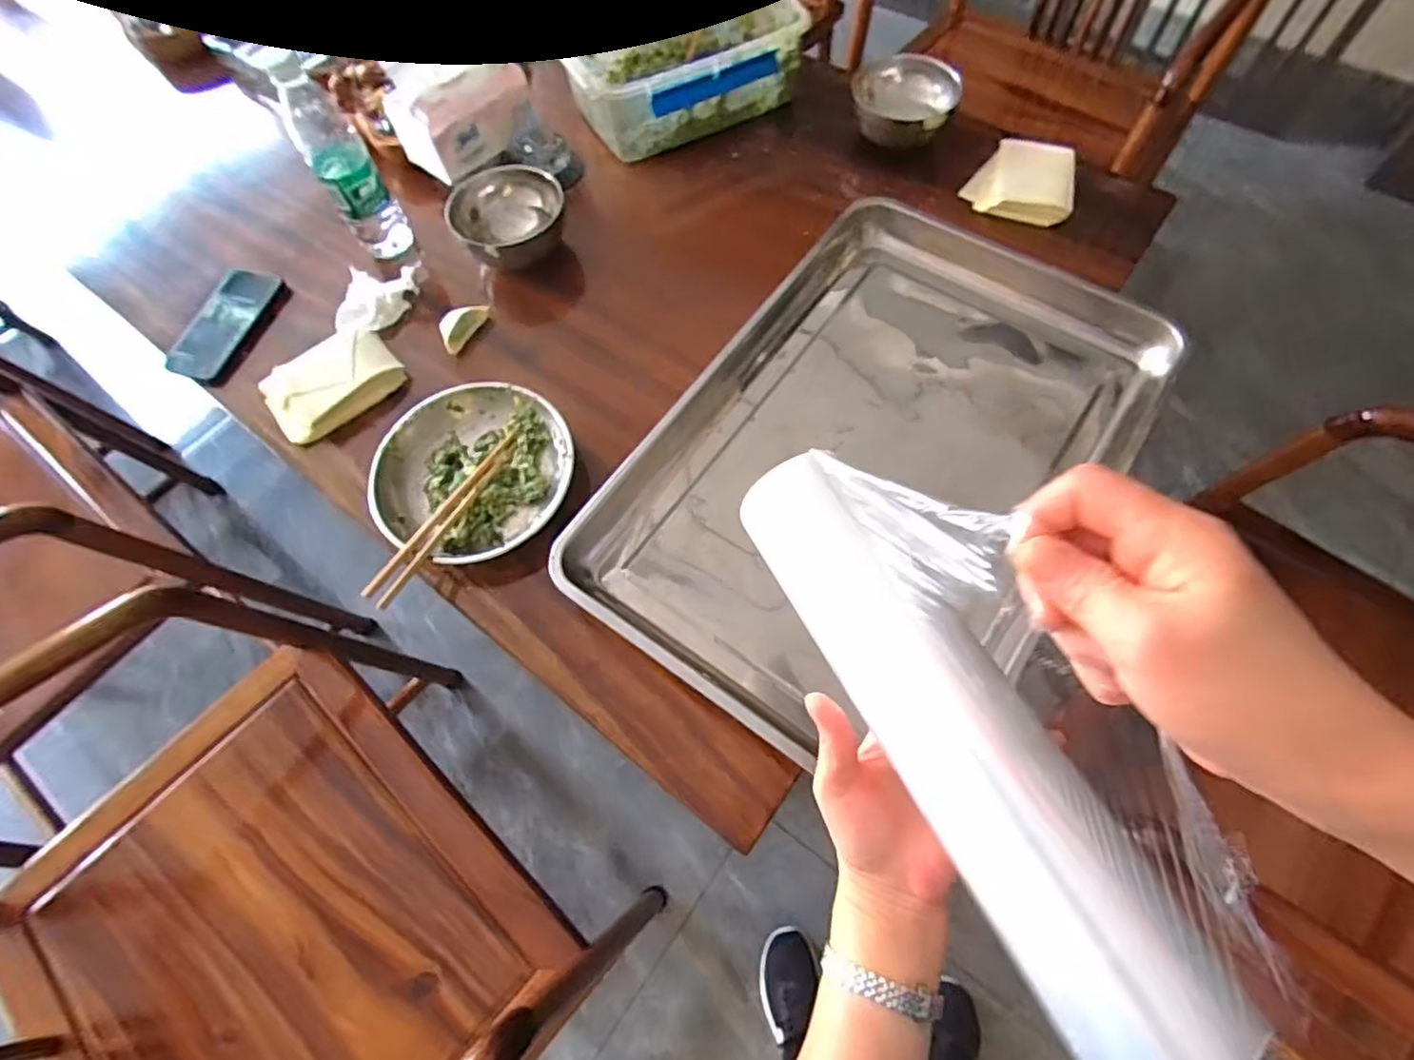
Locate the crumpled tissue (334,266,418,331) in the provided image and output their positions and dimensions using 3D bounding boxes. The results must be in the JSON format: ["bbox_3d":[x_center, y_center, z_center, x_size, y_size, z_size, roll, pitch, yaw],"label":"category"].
[{"bbox_3d":[-0.379,-0.272,0.748,0.074,0.028,0.094,0,64,2],"label":"crumpled tissue"}]

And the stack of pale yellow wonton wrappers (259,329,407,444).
[{"bbox_3d":[-0.400,-0.157,0.697,0.100,0.026,0.135,38,71,18],"label":"stack of pale yellow wonton wrappers"}]

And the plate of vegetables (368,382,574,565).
[{"bbox_3d":[-0.225,-0.058,0.637,0.181,0.037,0.181,-1,64,2],"label":"plate of vegetables"}]

